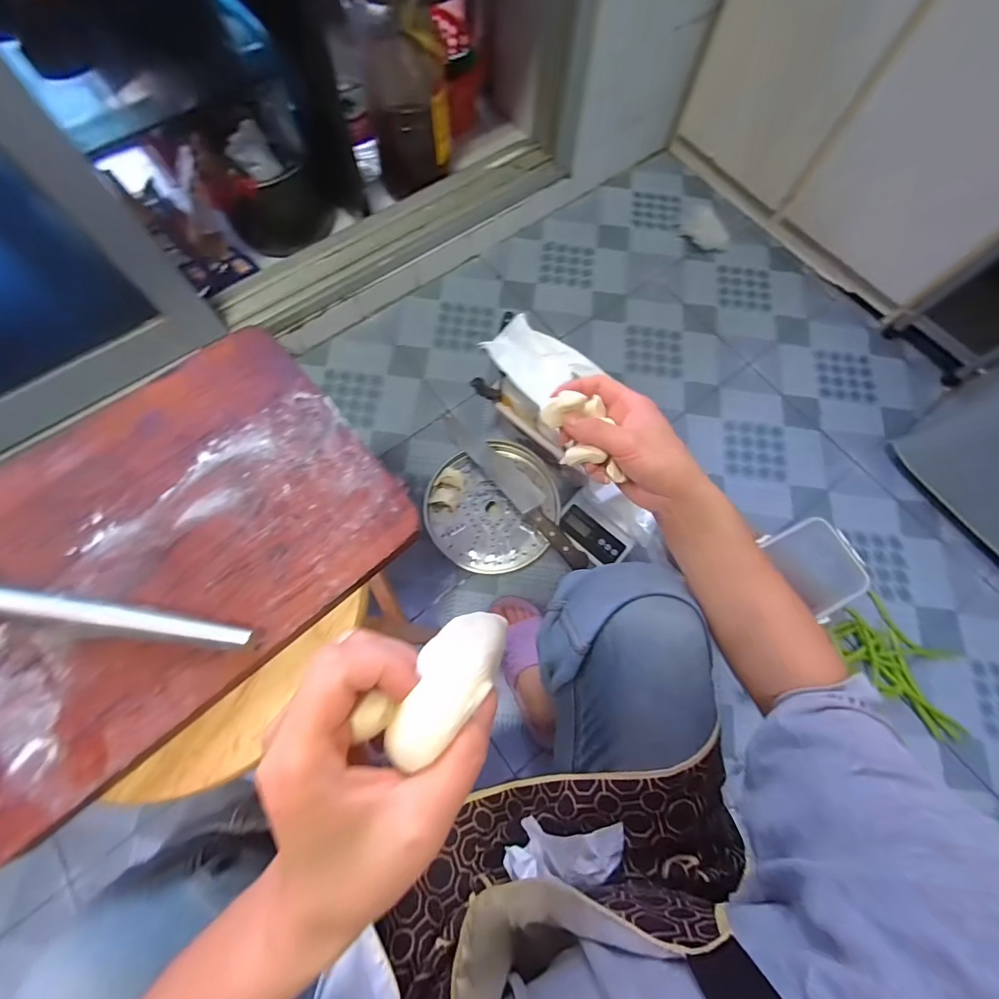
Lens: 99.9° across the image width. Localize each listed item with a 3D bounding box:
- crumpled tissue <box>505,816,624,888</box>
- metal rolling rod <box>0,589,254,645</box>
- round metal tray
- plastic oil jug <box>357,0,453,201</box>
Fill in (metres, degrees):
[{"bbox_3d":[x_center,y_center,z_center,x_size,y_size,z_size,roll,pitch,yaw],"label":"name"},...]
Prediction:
[{"bbox_3d":[0.051,0.298,0.357,0.107,0.025,0.050,-19,72,17],"label":"crumpled tissue"},{"bbox_3d":[-0.310,0.069,0.277,0.287,0.015,0.014,8,72,1],"label":"metal rolling rod"},{"bbox_3d":[-0.012,0.011,0.723,0.221,0.033,0.218,1,72,-2],"label":"round metal tray"},{"bbox_3d":[-0.168,-0.735,0.767,0.139,0.293,0.132,-12,73,-6],"label":"plastic oil jug"}]

